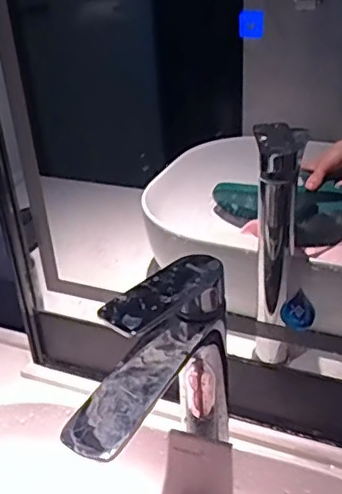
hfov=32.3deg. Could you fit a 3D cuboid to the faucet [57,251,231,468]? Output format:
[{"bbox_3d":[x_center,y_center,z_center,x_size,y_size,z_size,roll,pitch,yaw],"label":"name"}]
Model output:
[{"bbox_3d":[-0.015,0.119,0.449,0.055,0.159,0.174,13,34,27],"label":"faucet"}]

